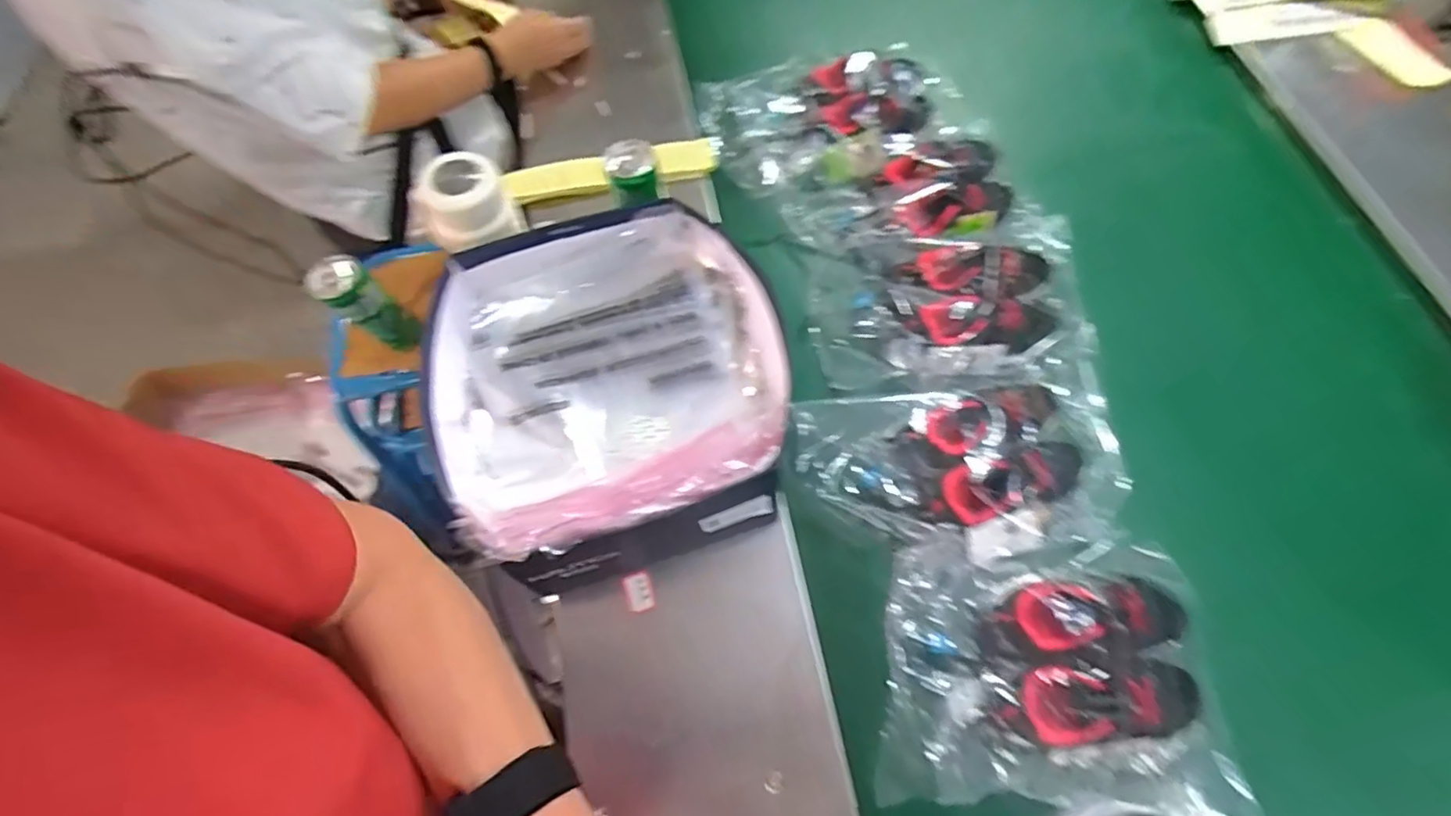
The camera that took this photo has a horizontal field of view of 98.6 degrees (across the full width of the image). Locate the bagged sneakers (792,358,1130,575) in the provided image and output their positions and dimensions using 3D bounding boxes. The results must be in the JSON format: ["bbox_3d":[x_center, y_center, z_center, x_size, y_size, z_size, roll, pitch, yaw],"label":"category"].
[{"bbox_3d":[0.249,0.062,0.629,0.337,0.078,0.206,-11,66,-4],"label":"bagged sneakers"}]

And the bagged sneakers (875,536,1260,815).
[{"bbox_3d":[0.283,0.218,0.530,0.308,0.107,0.215,3,66,2],"label":"bagged sneakers"}]

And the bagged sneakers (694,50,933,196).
[{"bbox_3d":[0.124,-0.389,0.820,0.287,0.094,0.194,-11,66,-4],"label":"bagged sneakers"}]

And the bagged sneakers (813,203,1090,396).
[{"bbox_3d":[0.266,-0.128,0.711,0.322,0.093,0.192,-13,66,-5],"label":"bagged sneakers"}]

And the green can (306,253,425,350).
[{"bbox_3d":[-0.433,-0.117,0.765,0.066,0.150,0.065,0,66,1],"label":"green can"}]

